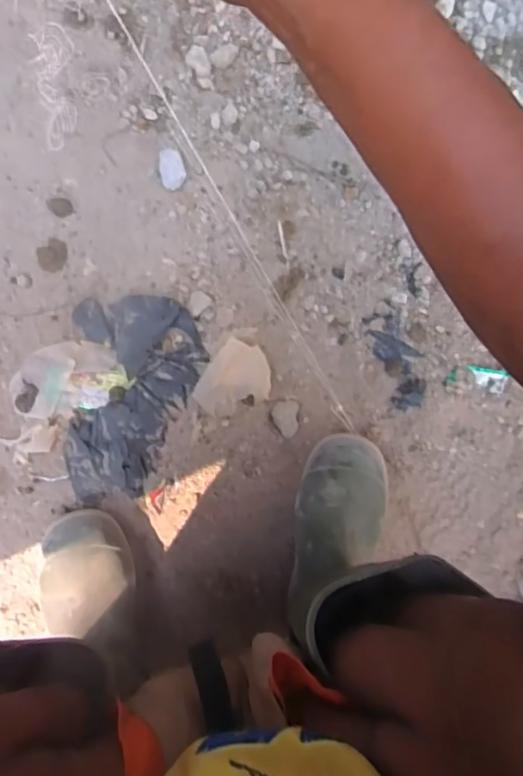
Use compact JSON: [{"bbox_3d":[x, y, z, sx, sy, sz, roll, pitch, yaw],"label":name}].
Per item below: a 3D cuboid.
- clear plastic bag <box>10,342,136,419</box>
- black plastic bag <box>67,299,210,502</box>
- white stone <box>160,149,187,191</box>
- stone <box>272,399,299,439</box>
[{"bbox_3d":[-0.216,-0.010,0.600,0.124,0.021,0.077,-13,97,-6],"label":"clear plastic bag"},{"bbox_3d":[-0.144,0.013,0.613,0.143,0.023,0.229,4,95,-8],"label":"black plastic bag"},{"bbox_3d":[-0.099,-0.240,0.590,0.027,0.012,0.040,-22,98,-5],"label":"white stone"},{"bbox_3d":[0.029,0.035,0.640,0.034,0.010,0.042,1,96,-7],"label":"stone"}]

